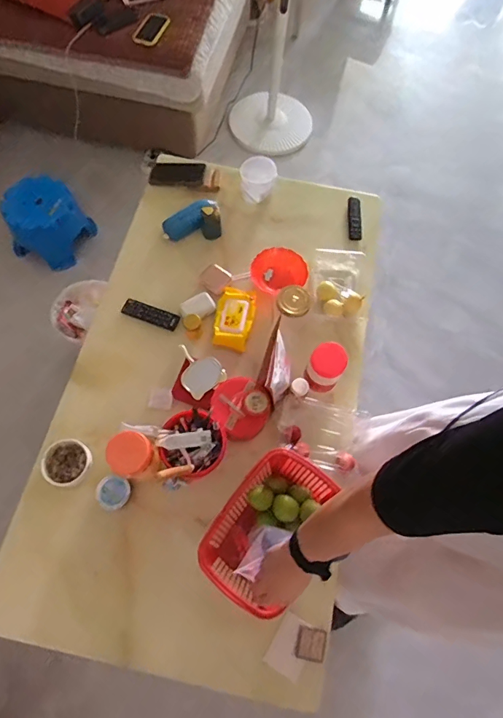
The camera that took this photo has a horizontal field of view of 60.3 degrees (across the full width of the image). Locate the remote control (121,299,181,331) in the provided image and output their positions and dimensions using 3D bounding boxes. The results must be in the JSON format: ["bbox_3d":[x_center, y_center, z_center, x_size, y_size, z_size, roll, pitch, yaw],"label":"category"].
[{"bbox_3d":[-0.252,-0.111,1.079,0.142,0.017,0.043,17,68,6],"label":"remote control"}]

